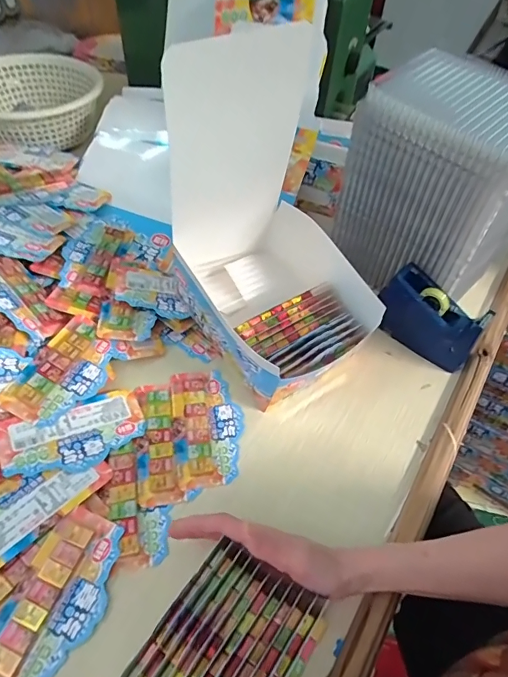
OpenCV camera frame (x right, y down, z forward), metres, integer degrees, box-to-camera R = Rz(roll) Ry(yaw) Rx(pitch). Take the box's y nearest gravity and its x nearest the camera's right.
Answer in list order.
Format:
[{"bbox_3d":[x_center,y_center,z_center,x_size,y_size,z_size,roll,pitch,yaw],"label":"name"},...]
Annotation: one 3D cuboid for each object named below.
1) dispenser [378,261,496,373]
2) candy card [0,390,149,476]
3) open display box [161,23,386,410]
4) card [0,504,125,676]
[{"bbox_3d":[0.227,-0.028,0.571,0.129,0.083,0.048,33,56,21],"label":"dispenser"},{"bbox_3d":[-0.191,0.104,0.473,0.143,0.011,0.077,-16,53,-32],"label":"candy card"},{"bbox_3d":[0.029,-0.121,0.462,0.163,0.303,0.210,-24,56,-22],"label":"open display box"},{"bbox_3d":[-0.172,0.227,0.391,0.077,0.019,0.137,21,52,12],"label":"card"}]

